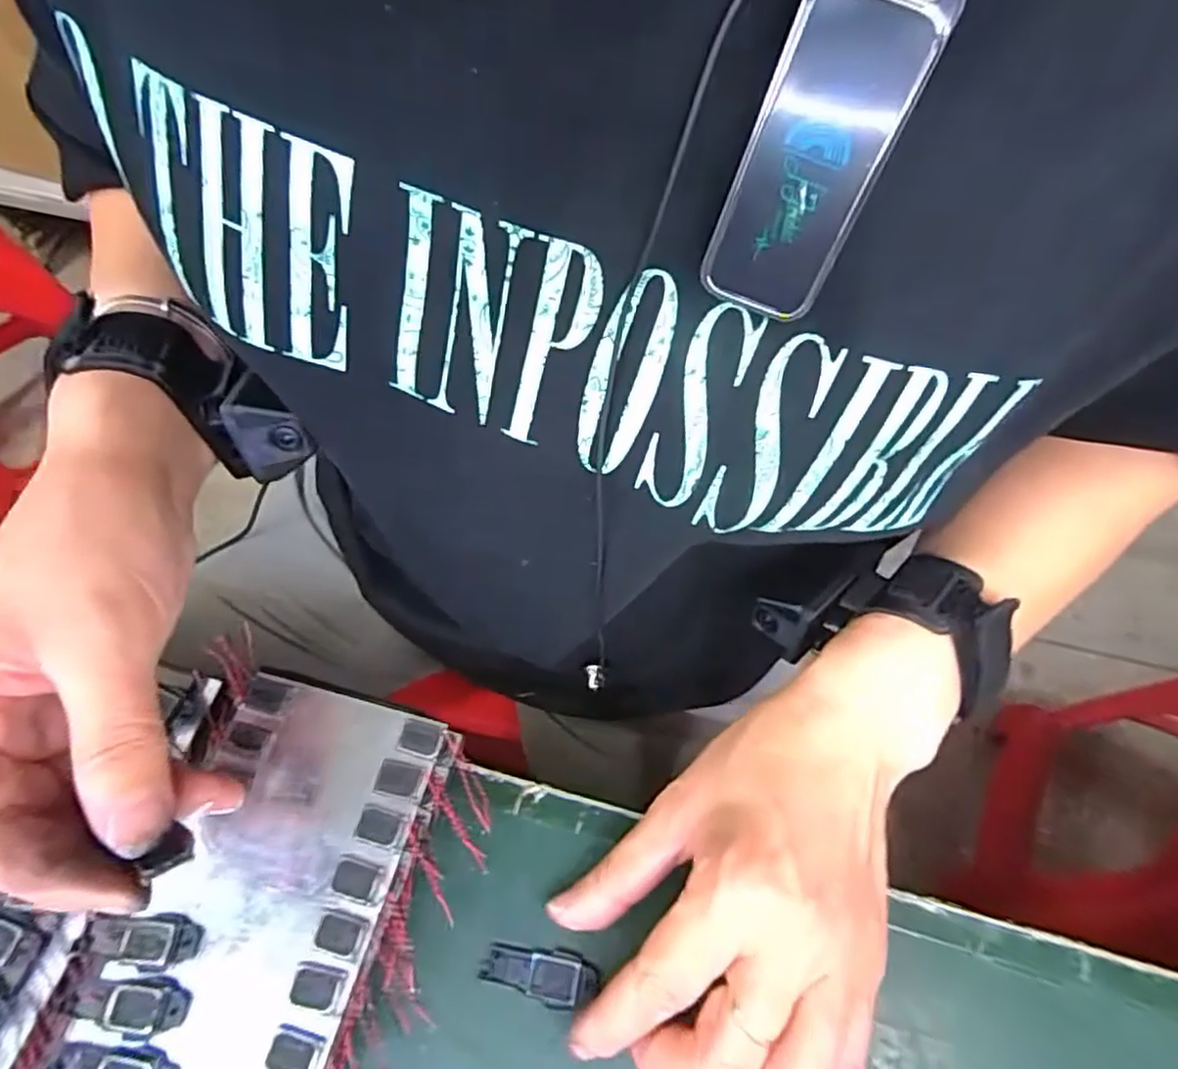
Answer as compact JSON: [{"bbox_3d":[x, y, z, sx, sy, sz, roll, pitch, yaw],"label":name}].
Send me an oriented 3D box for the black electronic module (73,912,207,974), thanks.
[{"bbox_3d":[-0.152,0.136,0.230,0.042,0.004,0.015,1,61,3],"label":"black electronic module"}]

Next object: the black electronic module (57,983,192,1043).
[{"bbox_3d":[-0.152,0.153,0.221,0.041,0.004,0.015,6,62,6],"label":"black electronic module"}]

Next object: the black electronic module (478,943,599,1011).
[{"bbox_3d":[-0.018,0.157,0.245,0.040,0.004,0.016,7,60,8],"label":"black electronic module"}]

